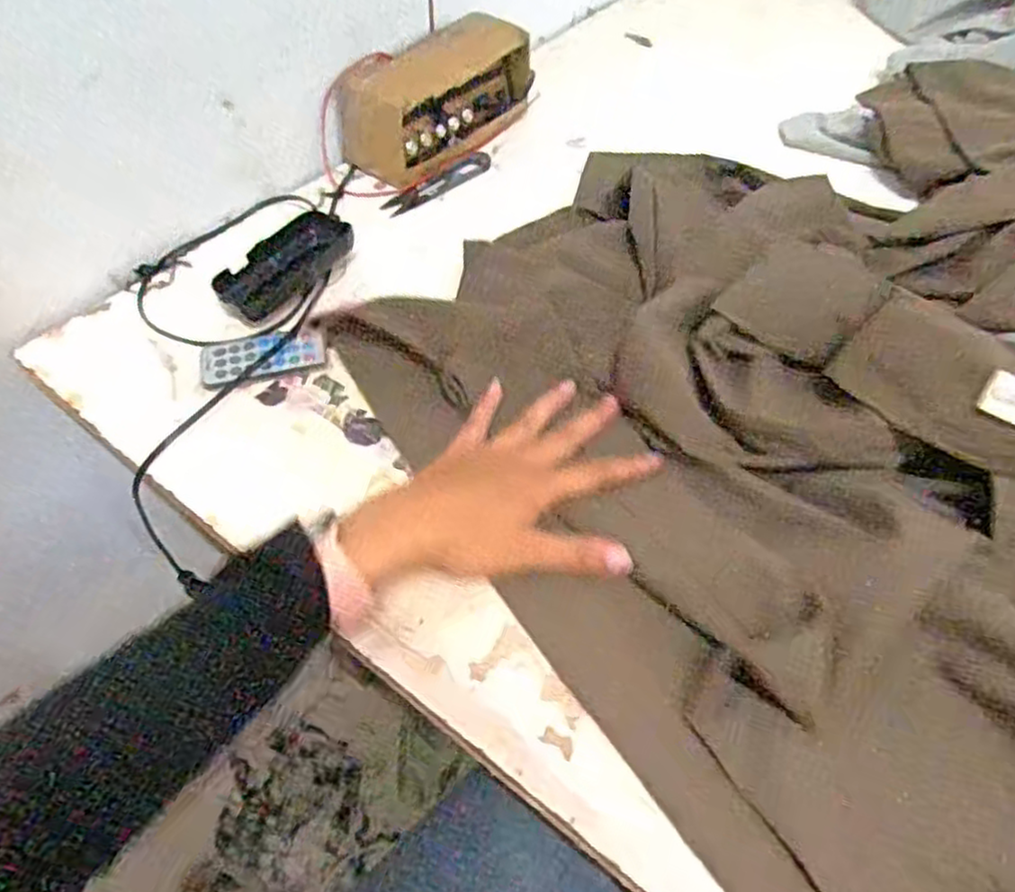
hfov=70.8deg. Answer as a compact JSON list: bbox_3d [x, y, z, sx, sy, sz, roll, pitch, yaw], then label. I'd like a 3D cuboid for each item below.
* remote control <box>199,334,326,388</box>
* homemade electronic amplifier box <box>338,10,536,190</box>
[{"bbox_3d":[-0.167,-0.061,0.490,0.083,0.008,0.037,-11,53,-8],"label":"remote control"},{"bbox_3d":[-0.057,-0.313,0.637,0.073,0.077,0.181,36,60,24],"label":"homemade electronic amplifier box"}]

